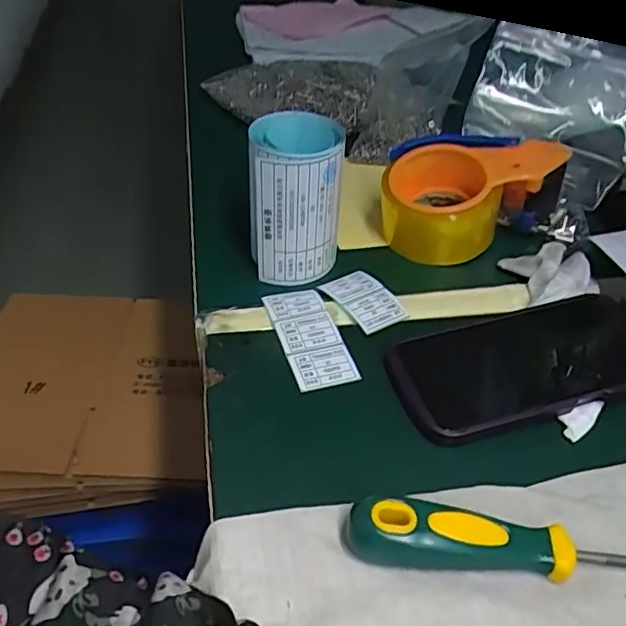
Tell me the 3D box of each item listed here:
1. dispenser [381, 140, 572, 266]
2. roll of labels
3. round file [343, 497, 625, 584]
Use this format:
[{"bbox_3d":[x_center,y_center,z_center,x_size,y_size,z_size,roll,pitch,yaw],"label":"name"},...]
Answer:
[{"bbox_3d":[0.123,-0.102,0.498,0.131,0.072,0.085,-19,47,-23],"label":"dispenser"},{"bbox_3d":[-0.013,-0.088,0.453,0.069,0.098,0.084,2,42,-3],"label":"roll of labels"},{"bbox_3d":[0.140,0.115,0.293,0.245,0.026,0.024,5,42,1],"label":"round file"}]

